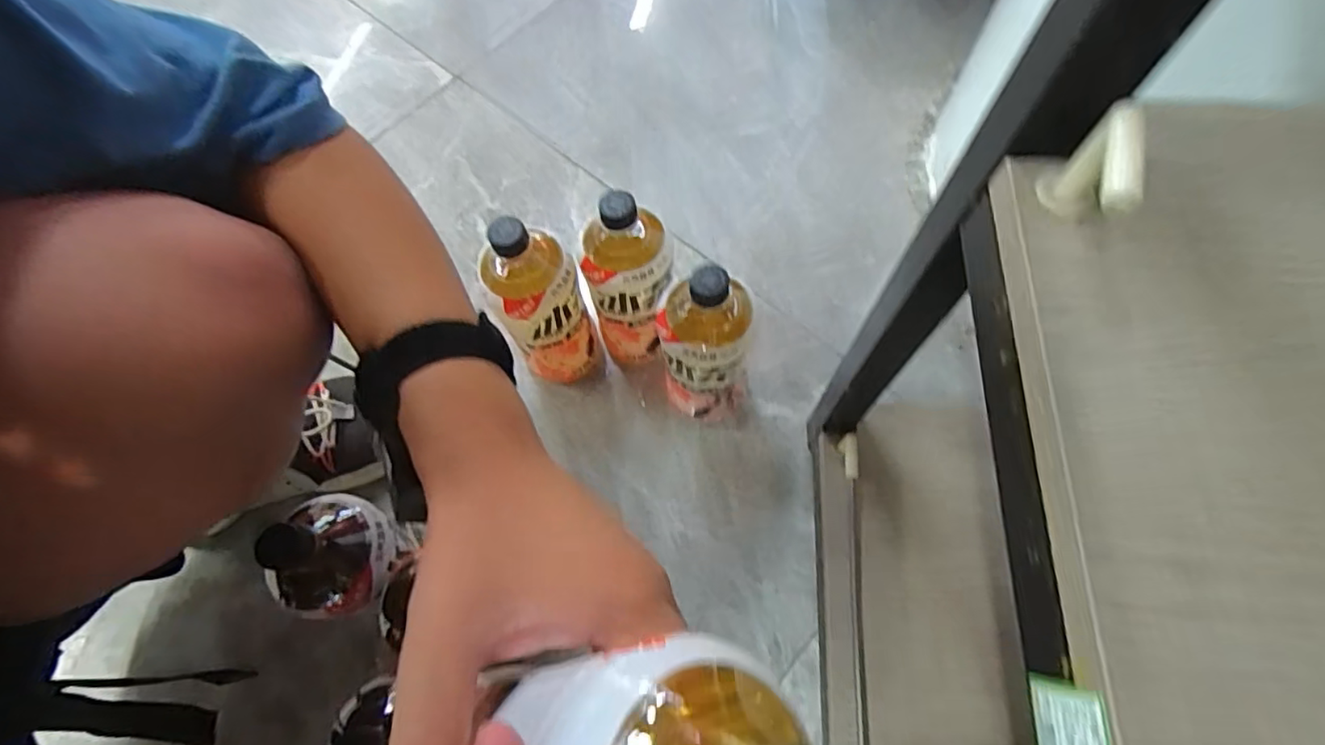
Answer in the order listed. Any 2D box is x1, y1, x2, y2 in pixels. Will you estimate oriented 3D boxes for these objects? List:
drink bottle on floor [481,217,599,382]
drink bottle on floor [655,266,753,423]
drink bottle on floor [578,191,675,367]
[{"bbox_3d":[-0.111,-0.059,0.569,0.072,0.225,0.067,-23,69,-7],"label":"drink bottle on floor"},{"bbox_3d":[0.039,-0.016,0.540,0.079,0.224,0.067,-1,67,3],"label":"drink bottle on floor"},{"bbox_3d":[-0.029,-0.077,0.570,0.073,0.225,0.066,-7,68,-1],"label":"drink bottle on floor"}]

